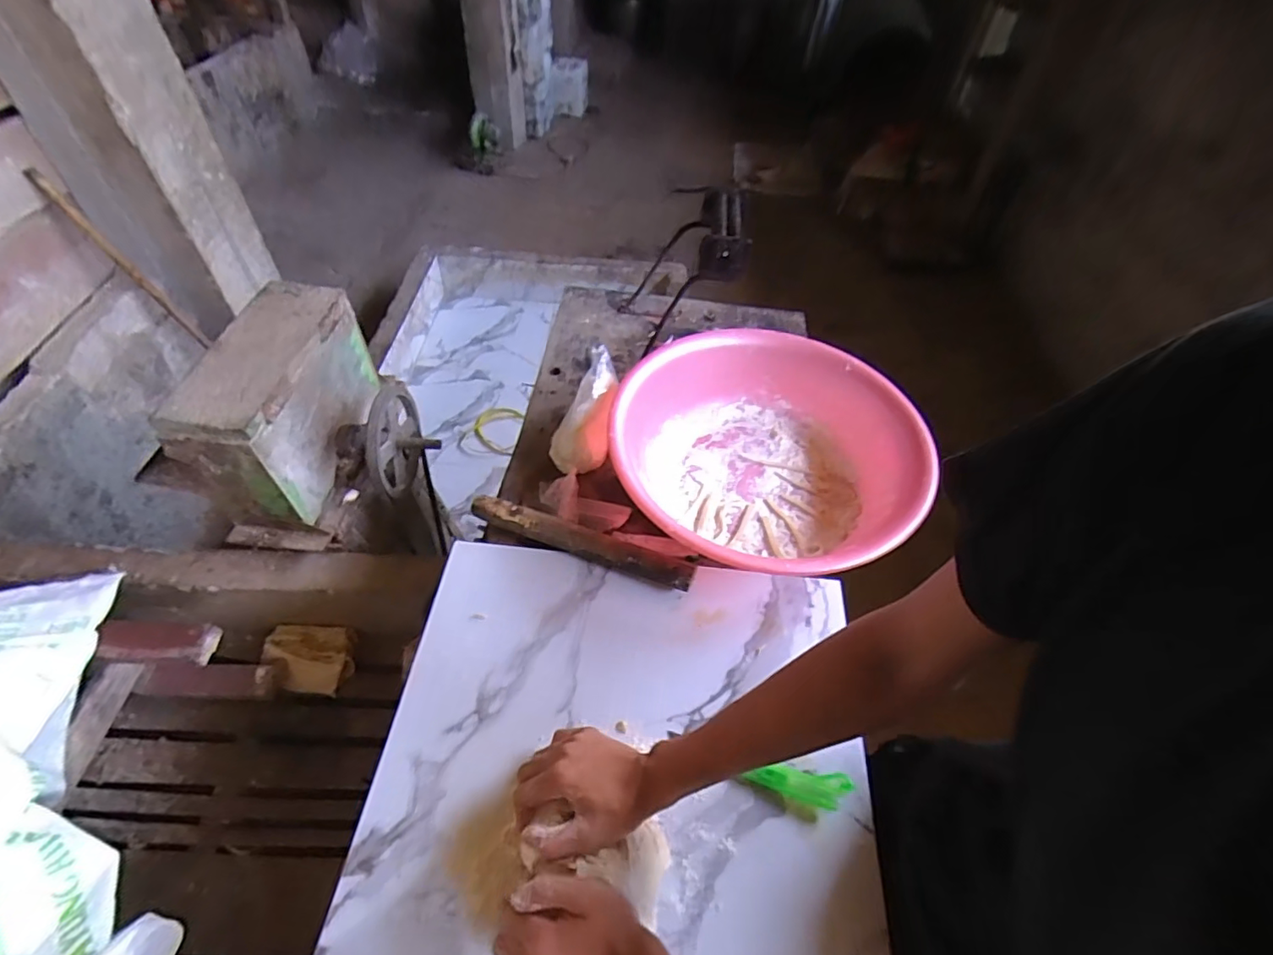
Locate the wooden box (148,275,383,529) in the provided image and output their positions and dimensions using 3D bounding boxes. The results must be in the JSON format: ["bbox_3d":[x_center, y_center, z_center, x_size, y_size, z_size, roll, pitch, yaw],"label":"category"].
[{"bbox_3d":[-0.579,-0.130,0.938,0.127,0.228,0.351,2,50,-1],"label":"wooden box"}]

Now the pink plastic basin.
[{"bbox_3d":[0.181,-0.033,0.788,0.422,0.115,0.395,1,49,-1],"label":"pink plastic basin"}]

